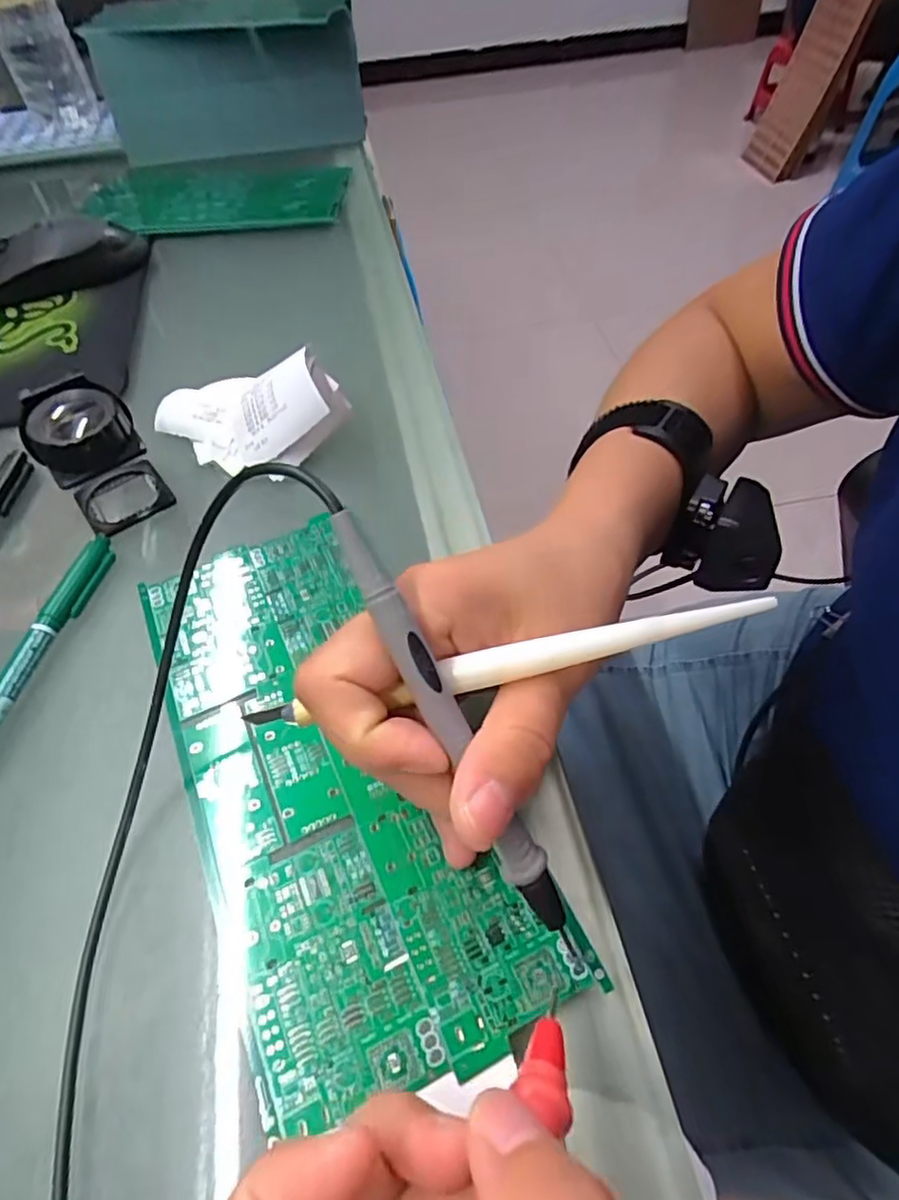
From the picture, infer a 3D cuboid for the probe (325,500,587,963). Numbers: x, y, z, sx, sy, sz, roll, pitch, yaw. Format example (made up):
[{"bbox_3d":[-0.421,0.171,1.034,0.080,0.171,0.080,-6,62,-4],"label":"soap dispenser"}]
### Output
[{"bbox_3d":[0.004,0.042,0.173,0.012,0.014,0.145,-31,98,-25],"label":"probe"}]

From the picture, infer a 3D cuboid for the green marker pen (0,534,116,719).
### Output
[{"bbox_3d":[-0.172,0.028,0.255,0.012,0.010,0.139,11,52,3],"label":"green marker pen"}]

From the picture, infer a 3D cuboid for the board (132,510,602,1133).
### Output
[{"bbox_3d":[-0.049,0.055,0.232,0.090,0.011,0.215,-20,54,-19],"label":"board"}]

